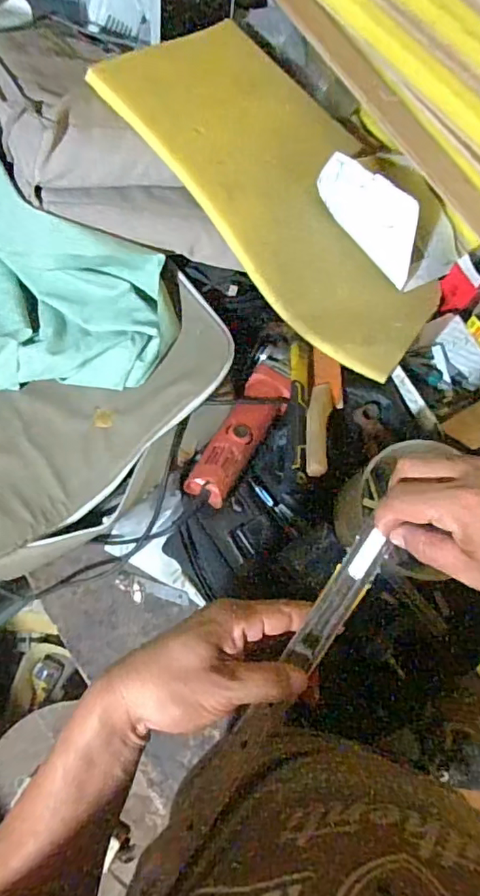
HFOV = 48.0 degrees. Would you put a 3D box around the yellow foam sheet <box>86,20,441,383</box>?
[{"bbox_3d":[0.076,-0.342,0.723,0.495,0.033,0.284,48,64,-5],"label":"yellow foam sheet"}]

